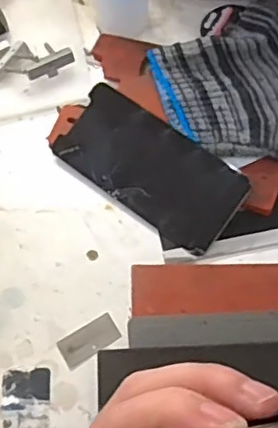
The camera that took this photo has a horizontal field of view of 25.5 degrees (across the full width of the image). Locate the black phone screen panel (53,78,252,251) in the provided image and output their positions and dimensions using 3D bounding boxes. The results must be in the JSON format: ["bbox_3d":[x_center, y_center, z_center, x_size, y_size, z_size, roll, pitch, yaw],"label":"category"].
[{"bbox_3d":[0.008,-0.033,0.431,0.132,0.004,0.064,36,90,14],"label":"black phone screen panel"}]

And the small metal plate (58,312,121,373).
[{"bbox_3d":[-0.031,0.080,0.390,0.038,0.004,0.020,-30,68,-13],"label":"small metal plate"}]

